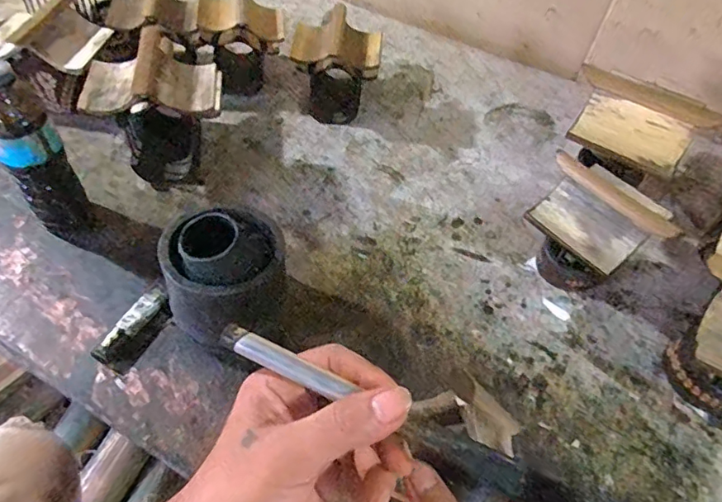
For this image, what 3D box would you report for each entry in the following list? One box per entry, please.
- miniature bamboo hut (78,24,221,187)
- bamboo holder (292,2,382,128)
[{"bbox_3d":[-0.227,-0.158,0.589,0.131,0.150,0.108,-7,54,-8],"label":"miniature bamboo hut"},{"bbox_3d":[-0.031,-0.236,0.679,0.114,0.126,0.087,8,53,3],"label":"bamboo holder"}]

